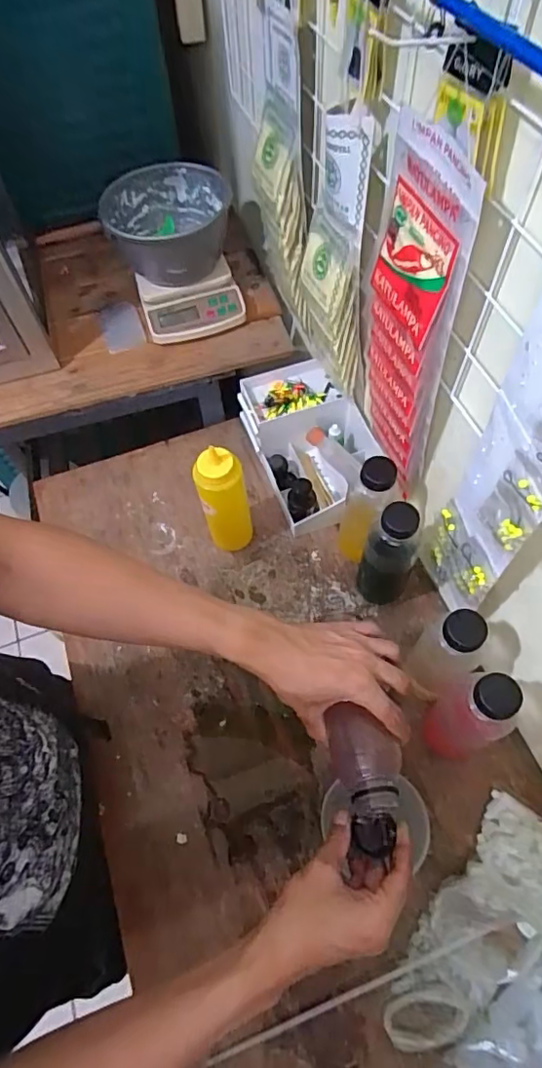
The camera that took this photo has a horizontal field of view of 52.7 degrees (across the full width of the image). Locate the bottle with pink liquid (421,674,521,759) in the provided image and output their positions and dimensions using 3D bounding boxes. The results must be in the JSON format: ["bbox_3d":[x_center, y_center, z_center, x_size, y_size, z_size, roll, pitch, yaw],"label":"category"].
[{"bbox_3d":[0.205,0.196,0.582,0.062,0.188,0.061,-1,61,2],"label":"bottle with pink liquid"}]

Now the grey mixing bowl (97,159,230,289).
[{"bbox_3d":[-0.163,-0.501,0.880,0.199,0.111,0.190,-1,61,2],"label":"grey mixing bowl"}]

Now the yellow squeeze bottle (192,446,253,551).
[{"bbox_3d":[-0.064,-0.040,0.721,0.066,0.185,0.065,-9,61,-2],"label":"yellow squeeze bottle"}]

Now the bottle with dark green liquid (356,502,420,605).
[{"bbox_3d":[0.142,0.030,0.674,0.057,0.187,0.057,8,61,7],"label":"bottle with dark green liquid"}]

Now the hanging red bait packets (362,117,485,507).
[{"bbox_3d":[0.134,-0.190,0.548,0.044,0.359,0.124,-17,62,-7],"label":"hanging red bait packets"}]

